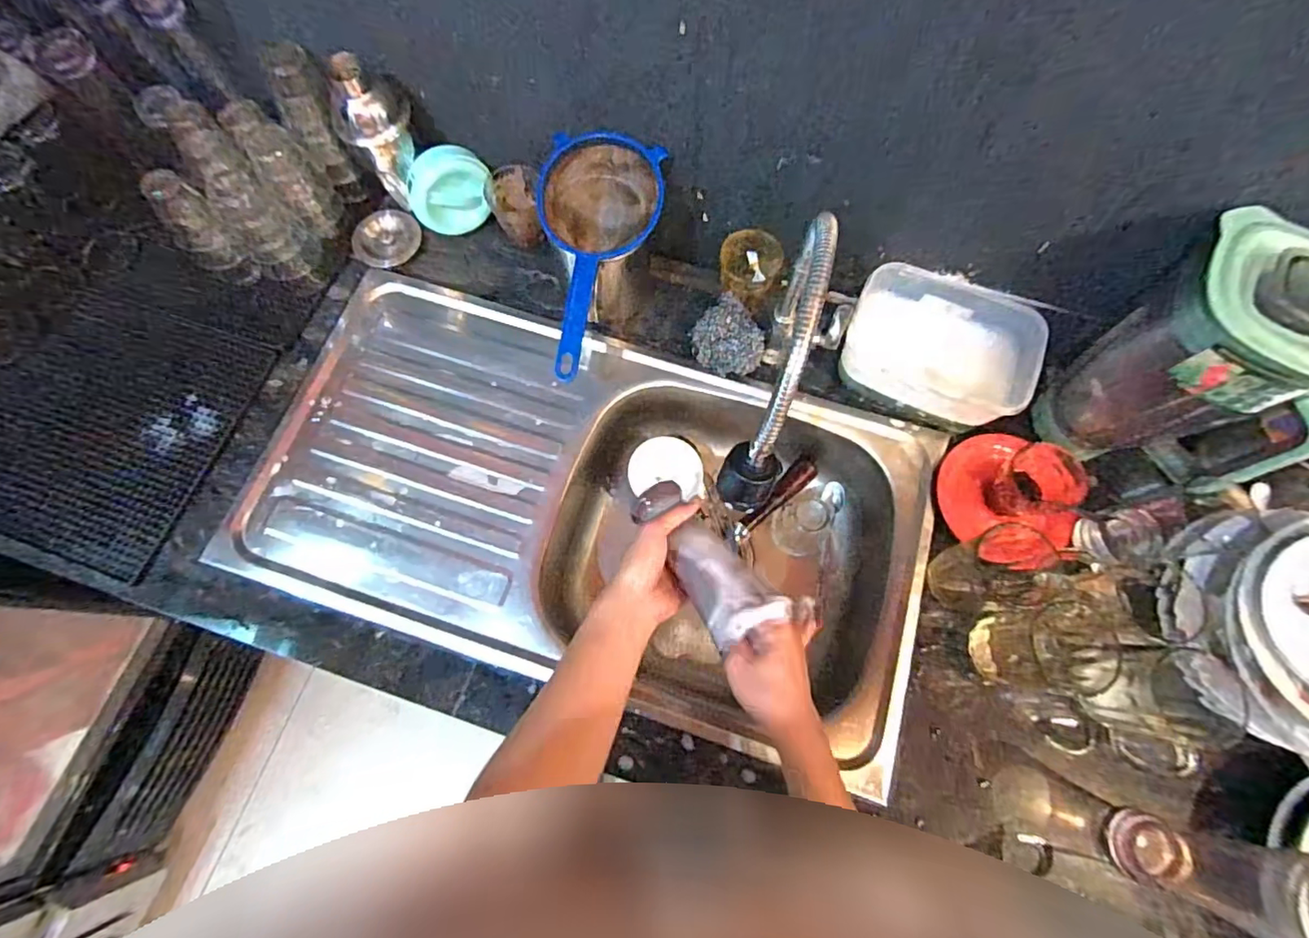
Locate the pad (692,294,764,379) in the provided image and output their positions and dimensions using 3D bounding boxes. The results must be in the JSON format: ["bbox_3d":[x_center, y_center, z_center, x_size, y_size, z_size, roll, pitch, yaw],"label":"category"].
[{"bbox_3d":[0.085,-0.150,0.671,0.071,0.049,0.098,-27,74,-10],"label":"pad"}]

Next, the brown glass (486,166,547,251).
[{"bbox_3d":[-0.175,-0.326,0.708,0.063,0.073,0.071,-6,71,-3],"label":"brown glass"}]

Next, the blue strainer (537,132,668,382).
[{"bbox_3d":[-0.062,-0.222,0.609,0.129,0.066,0.260,6,87,10],"label":"blue strainer"}]

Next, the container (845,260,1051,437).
[{"bbox_3d":[0.318,-0.133,0.635,0.203,0.094,0.156,25,72,7],"label":"container"}]

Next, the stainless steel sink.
[{"bbox_3d":[-0.071,0.052,0.694,0.745,0.136,0.400,17,73,6],"label":"stainless steel sink"}]

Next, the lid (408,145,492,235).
[{"bbox_3d":[-0.251,-0.341,0.691,0.090,0.095,0.022,-3,34,-24],"label":"lid"}]

